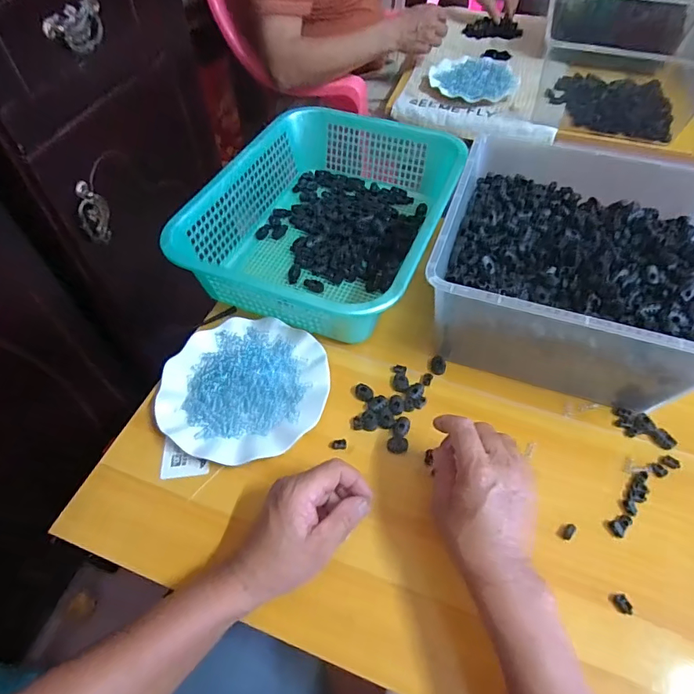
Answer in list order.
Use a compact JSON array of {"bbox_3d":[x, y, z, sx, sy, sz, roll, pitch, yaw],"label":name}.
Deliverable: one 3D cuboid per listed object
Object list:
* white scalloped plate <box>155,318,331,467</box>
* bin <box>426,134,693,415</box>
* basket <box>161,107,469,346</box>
[{"bbox_3d":[-0.115,0.043,0.512,0.176,0.015,0.180,0,53,0],"label":"white scalloped plate"},{"bbox_3d":[0.263,-0.095,0.541,0.288,0.140,0.302,16,55,12],"label":"bin"},{"bbox_3d":[-0.021,-0.199,0.640,0.290,0.084,0.389,16,55,12],"label":"basket"}]

